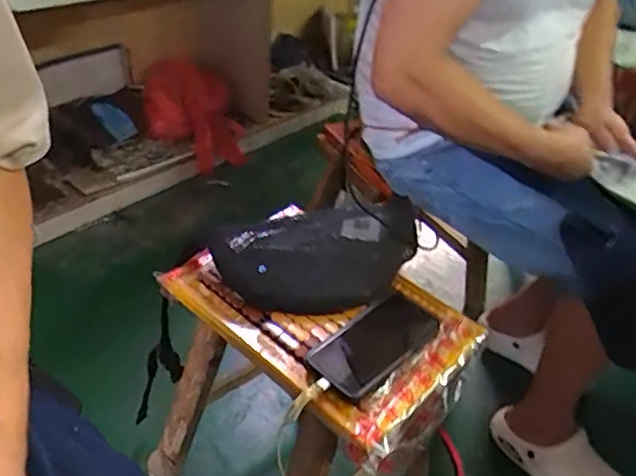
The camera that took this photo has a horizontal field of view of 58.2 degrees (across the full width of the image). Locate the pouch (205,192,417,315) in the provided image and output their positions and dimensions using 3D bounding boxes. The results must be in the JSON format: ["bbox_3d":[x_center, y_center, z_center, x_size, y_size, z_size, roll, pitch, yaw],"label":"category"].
[{"bbox_3d":[0.008,0.015,0.757,0.273,0.078,0.158,-6,40,-15],"label":"pouch"}]

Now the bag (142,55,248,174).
[{"bbox_3d":[-0.376,-0.370,1.733,0.297,0.222,0.241,-6,41,-16],"label":"bag"}]

